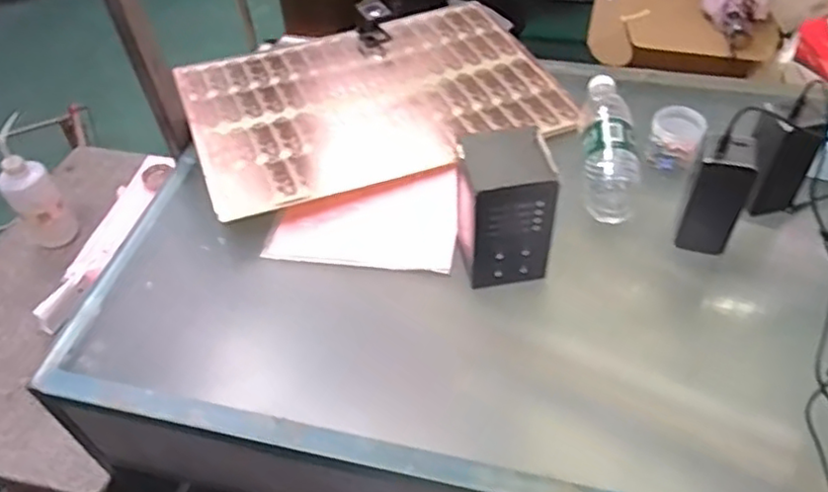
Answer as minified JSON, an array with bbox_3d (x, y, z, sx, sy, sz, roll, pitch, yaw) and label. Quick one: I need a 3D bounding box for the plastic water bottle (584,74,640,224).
[{"bbox_3d":[0.236,-0.129,0.833,0.059,0.055,0.229,2,49,6],"label":"plastic water bottle"}]

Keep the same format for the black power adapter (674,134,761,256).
[{"bbox_3d":[0.316,-0.052,0.710,0.055,0.127,0.048,21,53,21],"label":"black power adapter"}]

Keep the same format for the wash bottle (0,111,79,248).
[{"bbox_3d":[-0.611,-0.081,1.089,0.081,0.191,0.072,-34,55,-24],"label":"wash bottle"}]

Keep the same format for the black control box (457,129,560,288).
[{"bbox_3d":[0.091,-0.038,0.702,0.092,0.139,0.084,-6,48,-2],"label":"black control box"}]

